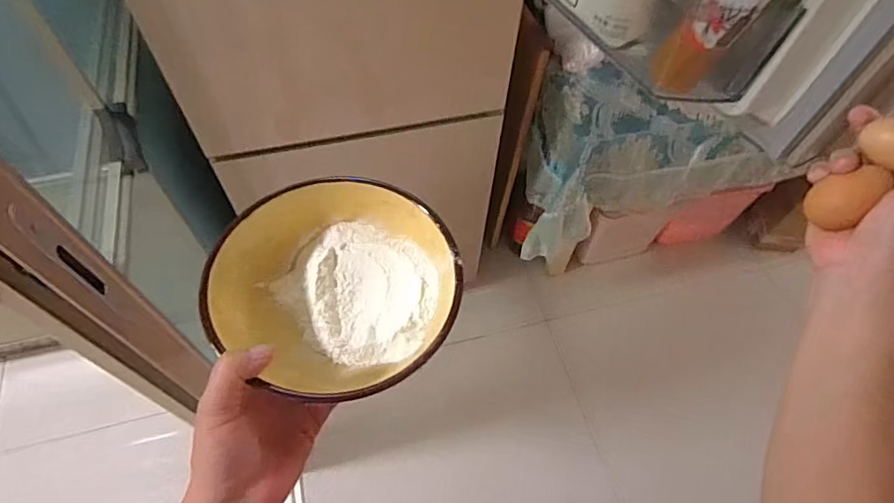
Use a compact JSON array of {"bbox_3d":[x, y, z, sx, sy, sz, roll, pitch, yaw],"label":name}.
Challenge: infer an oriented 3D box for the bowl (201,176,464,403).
[{"bbox_3d":[-0.082,0.026,0.392,0.170,0.054,0.169,2,59,-3],"label":"bowl"}]

